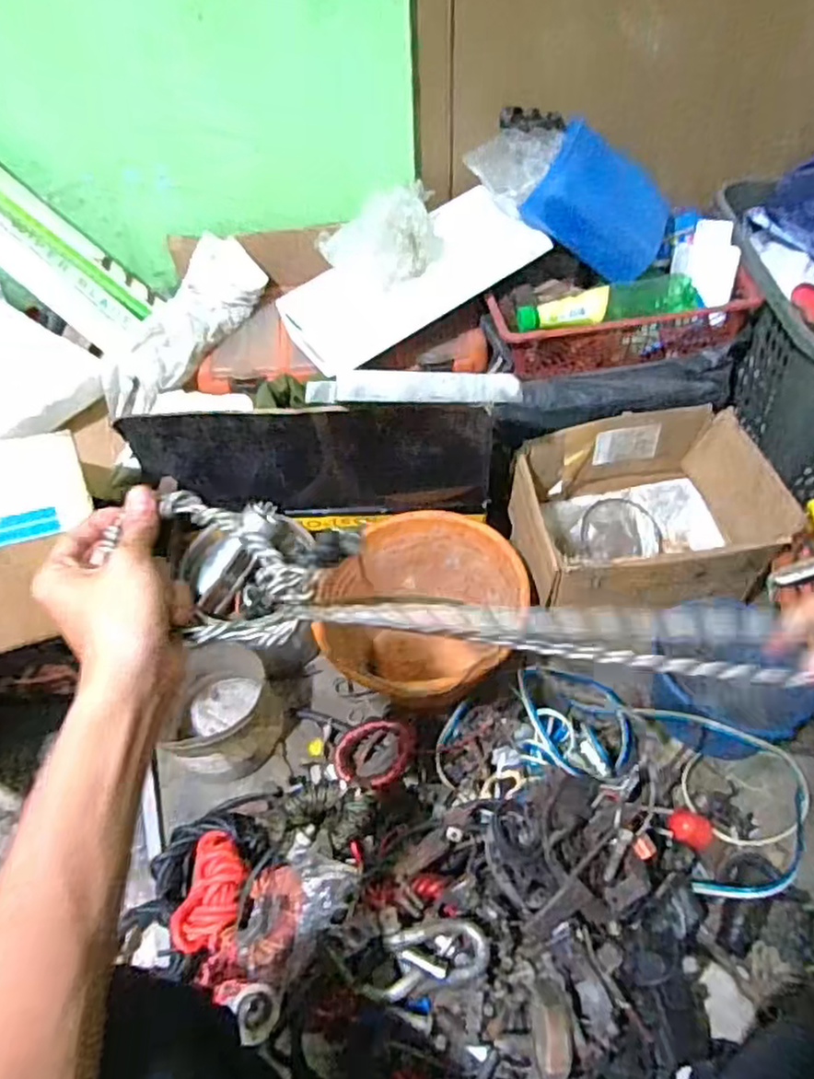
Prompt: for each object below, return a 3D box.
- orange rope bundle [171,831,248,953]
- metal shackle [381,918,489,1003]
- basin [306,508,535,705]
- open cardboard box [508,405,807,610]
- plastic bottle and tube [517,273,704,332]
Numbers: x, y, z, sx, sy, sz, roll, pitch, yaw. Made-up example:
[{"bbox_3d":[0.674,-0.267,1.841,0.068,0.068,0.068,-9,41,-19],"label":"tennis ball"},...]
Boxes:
[{"bbox_3d":[-0.201,0.363,0.707,0.071,0.039,0.114,-3,55,2],"label":"orange rope bundle"},{"bbox_3d":[0.024,0.363,0.589,0.090,0.028,0.052,-10,55,-3],"label":"metal shackle"},{"bbox_3d":[0.025,0.108,0.876,0.232,0.183,0.227,-2,55,3],"label":"basin"},{"bbox_3d":[0.301,-0.022,0.891,0.302,0.157,0.253,-9,55,-2],"label":"open cardboard box"},{"bbox_3d":[0.258,-0.301,0.866,0.236,0.049,0.056,-12,55,-5],"label":"plastic bottle and tube"}]

